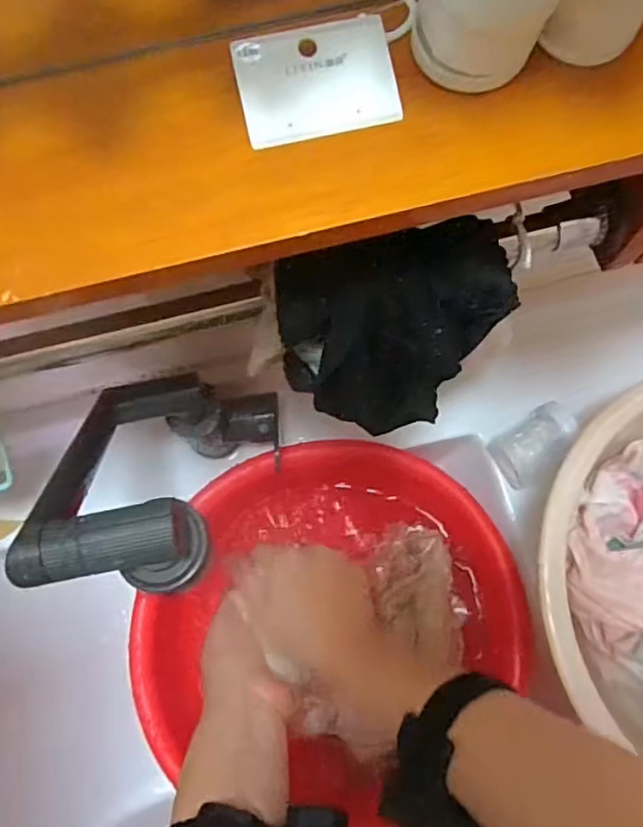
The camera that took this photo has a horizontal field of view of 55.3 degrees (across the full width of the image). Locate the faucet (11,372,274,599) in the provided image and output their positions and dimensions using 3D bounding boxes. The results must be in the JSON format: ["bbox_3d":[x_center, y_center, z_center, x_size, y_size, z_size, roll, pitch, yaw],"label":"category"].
[{"bbox_3d":[-0.092,0.018,0.405,0.099,0.303,0.067,2,105,2],"label":"faucet"}]

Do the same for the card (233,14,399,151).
[{"bbox_3d":[-0.002,-0.117,0.215,0.054,0.009,0.038,-11,75,-2],"label":"card"}]

